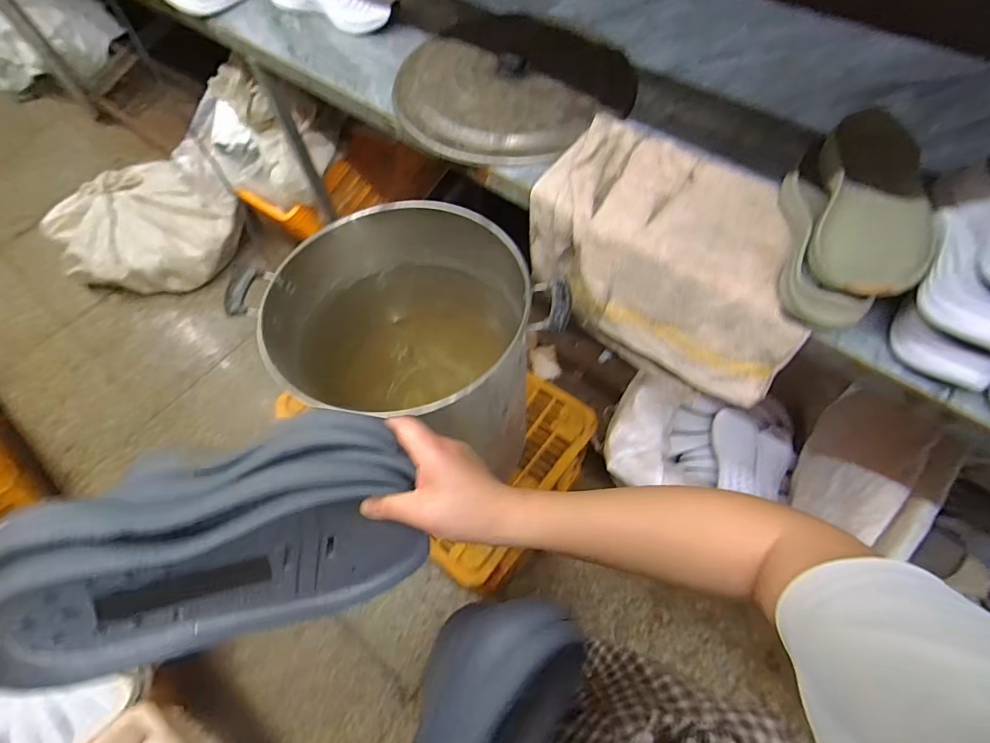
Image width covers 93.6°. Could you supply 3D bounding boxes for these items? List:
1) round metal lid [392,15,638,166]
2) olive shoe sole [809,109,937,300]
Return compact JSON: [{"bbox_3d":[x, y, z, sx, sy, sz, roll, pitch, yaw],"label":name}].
[{"bbox_3d":[0.011,-0.485,0.765,0.359,0.027,0.373,-1,62,1],"label":"round metal lid"},{"bbox_3d":[0.426,-0.186,0.521,0.098,0.051,0.256,16,64,10],"label":"olive shoe sole"}]

